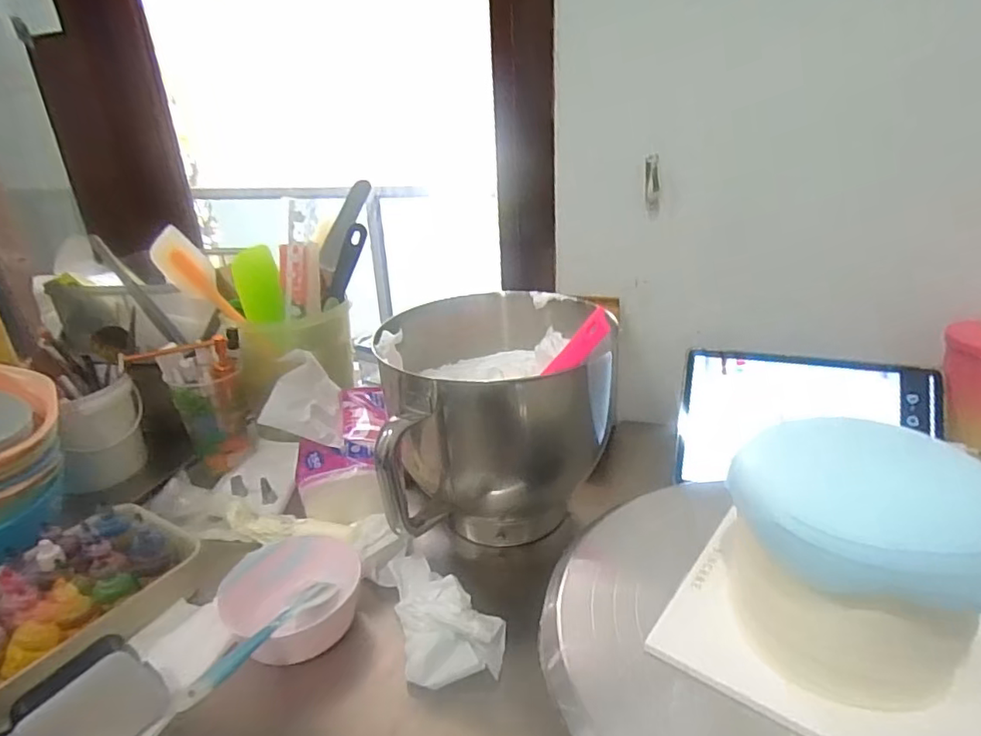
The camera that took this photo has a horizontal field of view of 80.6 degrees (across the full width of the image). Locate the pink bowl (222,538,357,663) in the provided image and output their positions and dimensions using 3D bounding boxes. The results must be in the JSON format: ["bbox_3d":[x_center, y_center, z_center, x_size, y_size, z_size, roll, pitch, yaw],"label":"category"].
[{"bbox_3d":[-0.170,0.196,0.506,0.112,0.053,0.106,-2,24,1],"label":"pink bowl"}]

